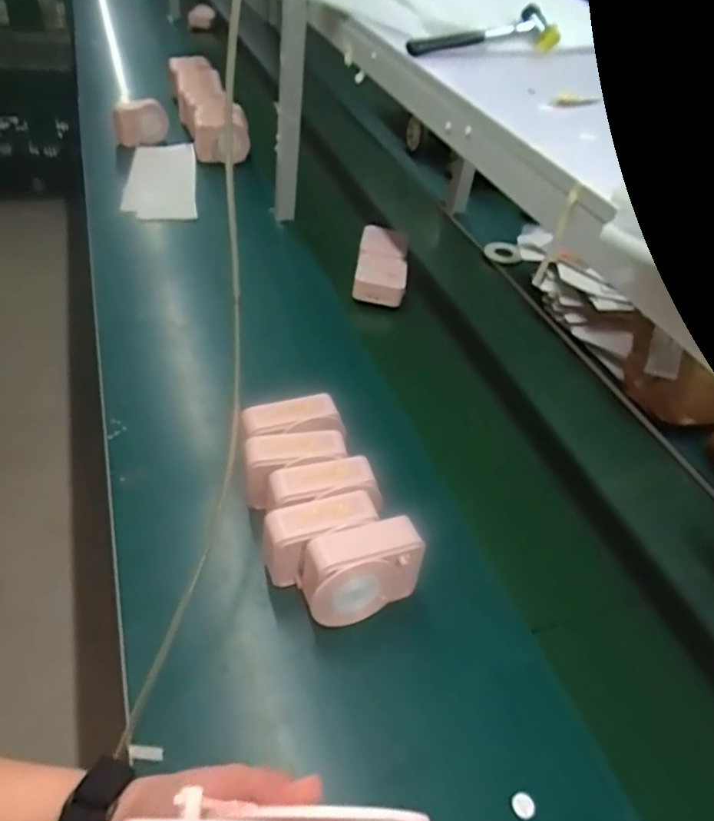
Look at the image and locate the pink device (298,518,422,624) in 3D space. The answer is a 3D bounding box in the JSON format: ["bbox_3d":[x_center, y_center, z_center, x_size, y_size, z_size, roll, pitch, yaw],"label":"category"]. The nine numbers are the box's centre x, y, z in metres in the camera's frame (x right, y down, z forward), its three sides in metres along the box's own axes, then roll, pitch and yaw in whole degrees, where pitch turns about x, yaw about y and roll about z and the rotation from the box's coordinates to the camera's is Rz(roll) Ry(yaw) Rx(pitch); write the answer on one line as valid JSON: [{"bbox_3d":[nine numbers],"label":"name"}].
[{"bbox_3d":[0.006,0.180,0.686,0.131,0.084,0.067,-9,45,-19],"label":"pink device"}]

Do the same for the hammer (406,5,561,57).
[{"bbox_3d":[0.187,-0.515,0.837,0.262,0.044,0.062,-31,55,-32],"label":"hammer"}]

